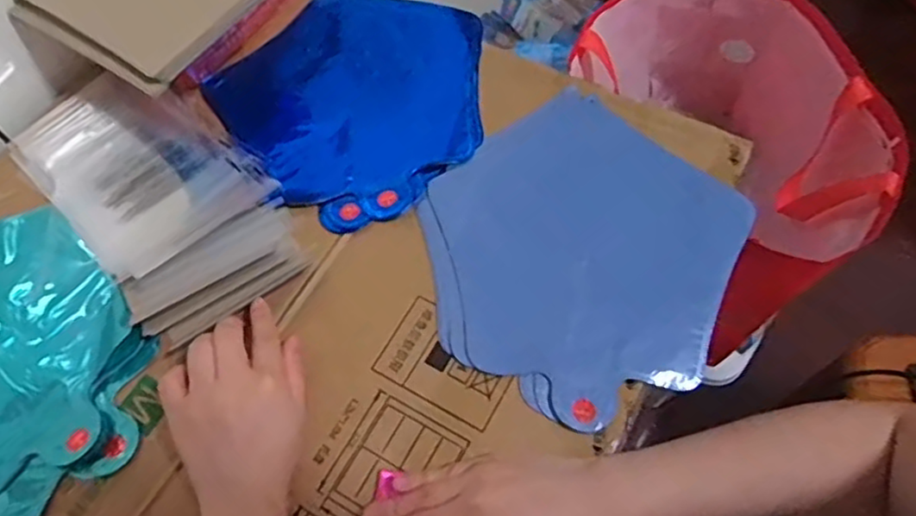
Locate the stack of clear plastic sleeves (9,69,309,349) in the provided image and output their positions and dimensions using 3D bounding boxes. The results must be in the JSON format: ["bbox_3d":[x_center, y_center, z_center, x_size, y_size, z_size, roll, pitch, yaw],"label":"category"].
[{"bbox_3d":[-0.260,-0.066,0.564,0.139,0.030,0.332,-40,61,-17],"label":"stack of clear plastic sleeves"}]

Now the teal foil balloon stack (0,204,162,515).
[{"bbox_3d":[-0.340,0.065,0.490,0.268,0.010,0.203,19,64,14],"label":"teal foil balloon stack"}]

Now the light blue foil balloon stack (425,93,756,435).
[{"bbox_3d":[0.090,-0.008,0.505,0.224,0.023,0.232,37,70,22],"label":"light blue foil balloon stack"}]

